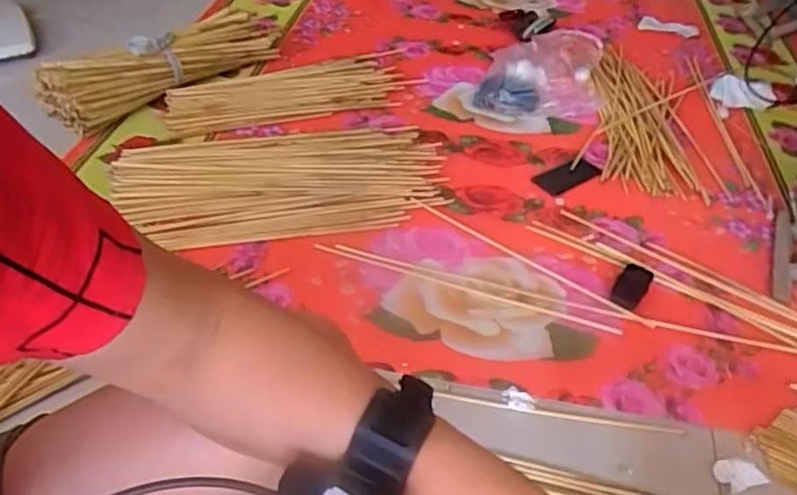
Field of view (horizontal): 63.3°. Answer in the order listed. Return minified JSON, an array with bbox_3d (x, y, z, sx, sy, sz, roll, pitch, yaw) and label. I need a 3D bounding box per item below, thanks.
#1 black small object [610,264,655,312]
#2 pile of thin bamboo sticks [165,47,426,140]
[{"bbox_3d":[0.419,0.074,1.166,0.052,0.019,0.113,26,44,20],"label":"black small object"},{"bbox_3d":[-0.242,-0.375,1.558,0.626,0.047,0.240,-23,49,-26],"label":"pile of thin bamboo sticks"}]

